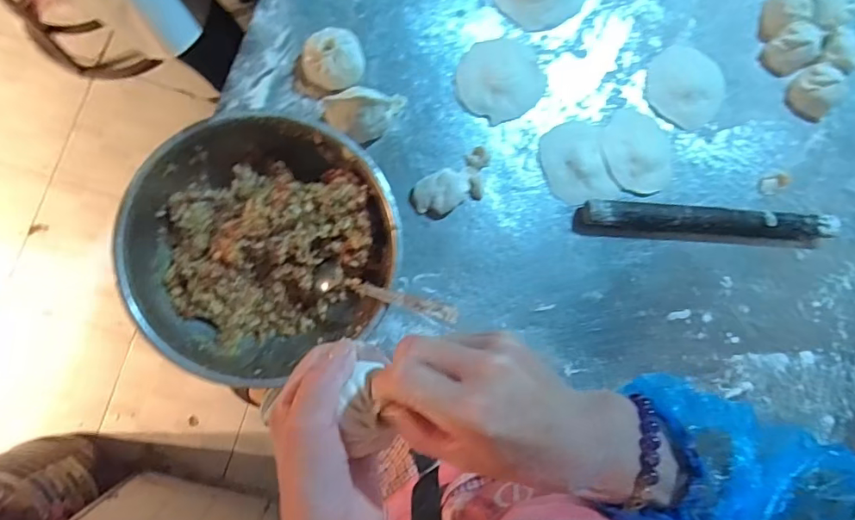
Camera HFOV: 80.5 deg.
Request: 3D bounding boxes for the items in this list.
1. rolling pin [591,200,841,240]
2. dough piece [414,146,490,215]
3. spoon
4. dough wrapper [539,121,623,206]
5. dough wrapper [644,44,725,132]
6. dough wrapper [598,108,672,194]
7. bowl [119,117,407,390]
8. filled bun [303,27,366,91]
[{"bbox_3d":[0.320,-0.043,0.566,0.296,0.029,0.025,3,85,-6],"label":"rolling pin"},{"bbox_3d":[0.032,-0.080,0.535,0.095,0.021,0.045,-34,90,-8],"label":"dough piece"},{"bbox_3d":[-0.041,0.030,0.449,0.147,0.013,0.025,15,83,27],"label":"spoon"},{"bbox_3d":[0.168,-0.107,0.562,0.075,0.009,0.094,-18,85,-6],"label":"dough wrapper"},{"bbox_3d":[0.305,-0.206,0.593,0.095,0.010,0.096,1,85,-6],"label":"dough wrapper"},{"bbox_3d":[0.239,-0.123,0.571,0.083,0.007,0.098,-32,89,-8],"label":"dough wrapper"},{"bbox_3d":[-0.147,-0.013,0.476,0.227,0.085,0.217,1,85,-6],"label":"bowl"},{"bbox_3d":[-0.097,-0.206,0.523,0.059,0.038,0.058,1,85,-6],"label":"filled bun"}]

